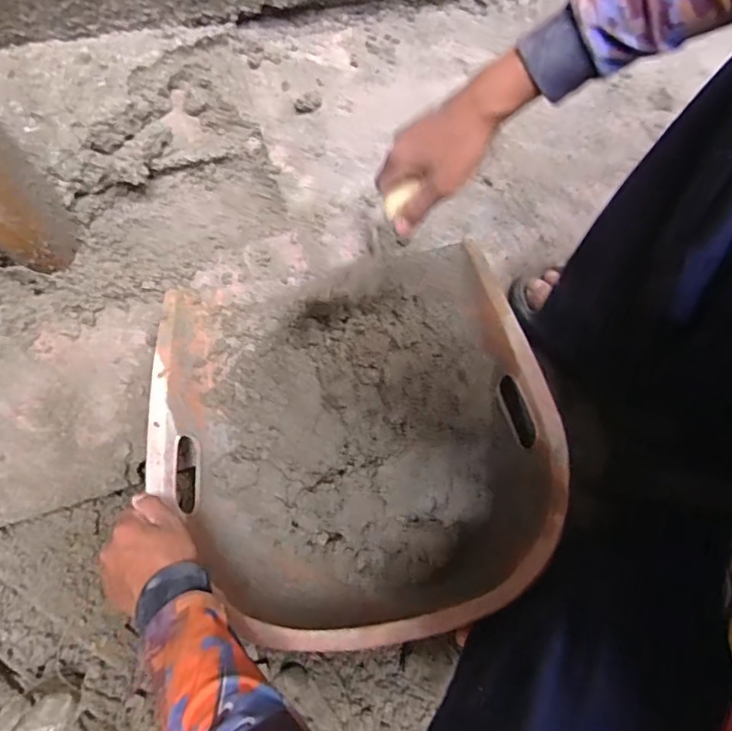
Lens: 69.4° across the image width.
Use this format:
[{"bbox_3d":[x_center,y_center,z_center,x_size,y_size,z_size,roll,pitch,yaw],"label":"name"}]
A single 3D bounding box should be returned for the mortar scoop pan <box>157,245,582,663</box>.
[{"bbox_3d":[-0.016,0.063,0.576,0.393,0.119,0.401,1,71,-2],"label":"mortar scoop pan"}]

